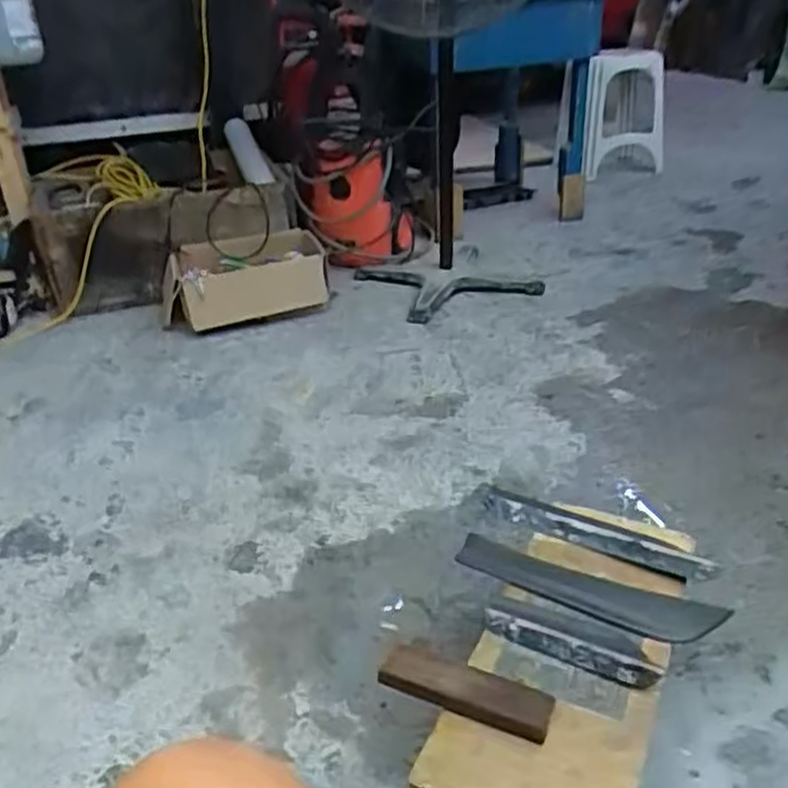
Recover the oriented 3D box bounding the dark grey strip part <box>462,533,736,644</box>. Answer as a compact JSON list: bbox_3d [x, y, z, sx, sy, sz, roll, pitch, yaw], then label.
[{"bbox_3d":[0.204,0.213,0.847,0.287,0.027,0.052,12,34,27],"label":"dark grey strip part"}]

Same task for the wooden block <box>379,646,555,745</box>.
[{"bbox_3d":[0.069,0.279,0.728,0.161,0.020,0.046,10,33,24],"label":"wooden block"}]

